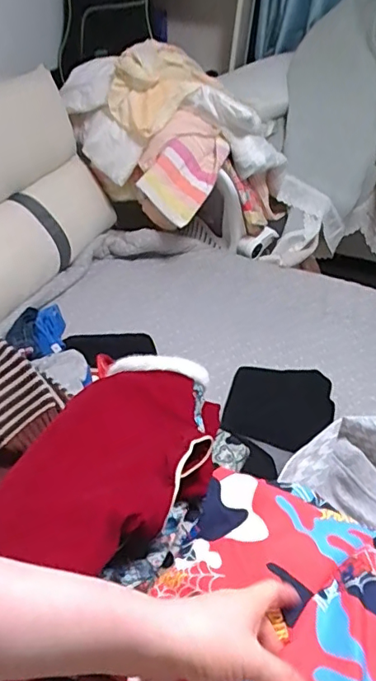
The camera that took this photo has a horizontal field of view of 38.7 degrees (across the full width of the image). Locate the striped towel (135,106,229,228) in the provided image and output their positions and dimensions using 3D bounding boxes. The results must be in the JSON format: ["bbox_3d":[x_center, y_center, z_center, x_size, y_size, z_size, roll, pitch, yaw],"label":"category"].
[{"bbox_3d":[-0.023,-0.579,1.814,0.246,0.295,0.221,24,42,21],"label":"striped towel"}]

